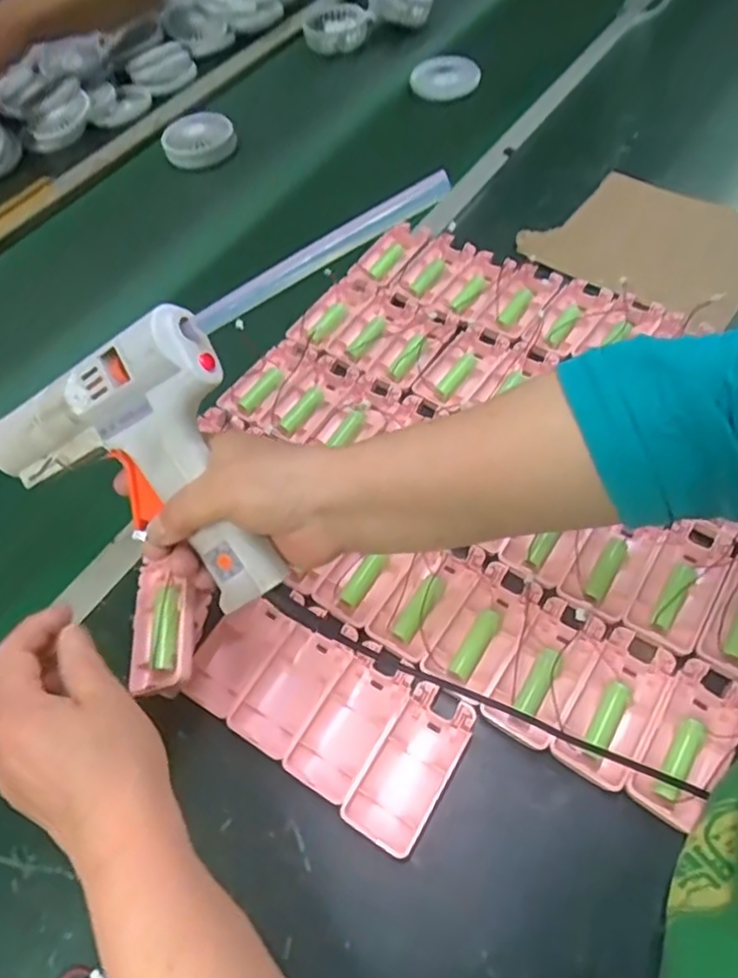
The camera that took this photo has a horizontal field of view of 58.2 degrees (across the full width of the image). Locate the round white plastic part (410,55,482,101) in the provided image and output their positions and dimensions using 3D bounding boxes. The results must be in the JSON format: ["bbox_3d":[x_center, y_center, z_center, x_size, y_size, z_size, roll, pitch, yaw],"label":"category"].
[{"bbox_3d":[0.104,-0.576,0.928,0.087,0.082,0.019,-6,79,39],"label":"round white plastic part"}]

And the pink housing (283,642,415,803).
[{"bbox_3d":[-0.010,0.146,0.420,0.045,0.015,0.094,26,63,21],"label":"pink housing"}]

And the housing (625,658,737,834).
[{"bbox_3d":[0.190,0.148,0.390,0.043,0.017,0.094,30,64,23],"label":"housing"}]

